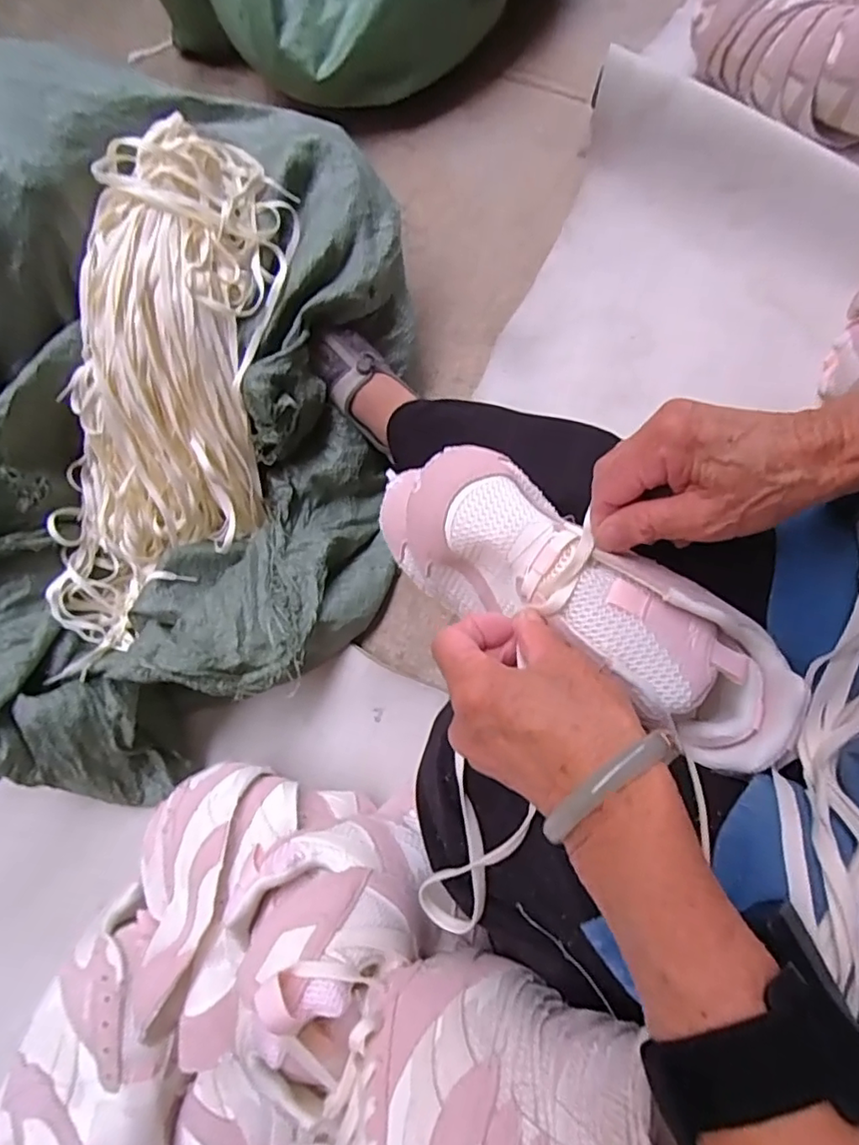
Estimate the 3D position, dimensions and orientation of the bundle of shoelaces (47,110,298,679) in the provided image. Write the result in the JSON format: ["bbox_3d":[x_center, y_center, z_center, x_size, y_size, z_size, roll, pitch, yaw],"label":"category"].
[{"bbox_3d":[-0.273,-0.173,0.619,0.198,0.120,0.545,19,101,7],"label":"bundle of shoelaces"}]

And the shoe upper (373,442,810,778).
[{"bbox_3d":[0.084,0.012,0.339,0.261,0.068,0.085,33,77,11],"label":"shoe upper"}]

